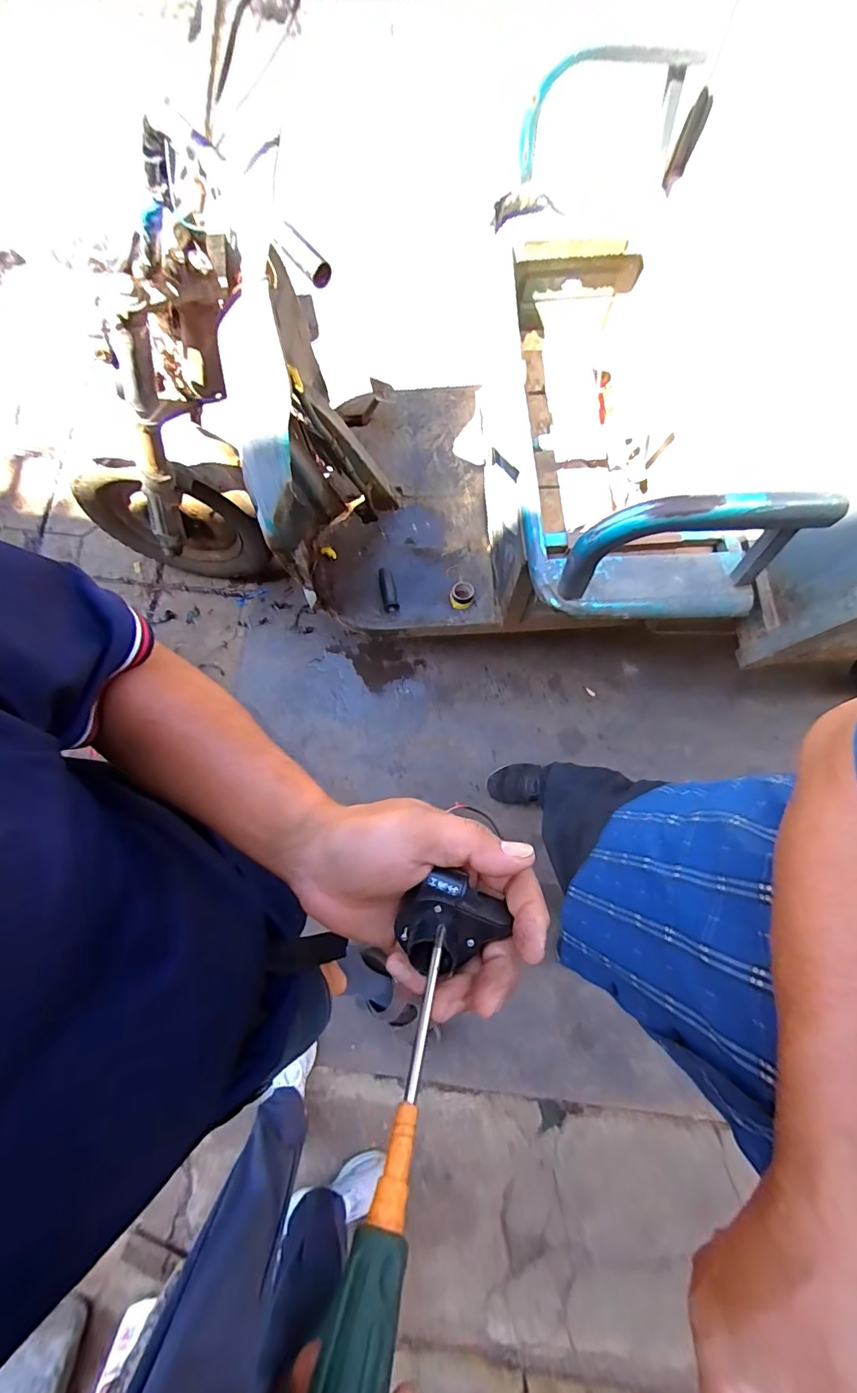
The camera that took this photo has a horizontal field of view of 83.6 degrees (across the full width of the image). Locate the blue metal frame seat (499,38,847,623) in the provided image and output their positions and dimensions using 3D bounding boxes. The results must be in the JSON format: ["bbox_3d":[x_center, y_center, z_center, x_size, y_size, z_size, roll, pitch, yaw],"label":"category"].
[{"bbox_3d":[0.357,-0.614,0.932,0.384,0.535,0.987,0,79,0],"label":"blue metal frame seat"}]

